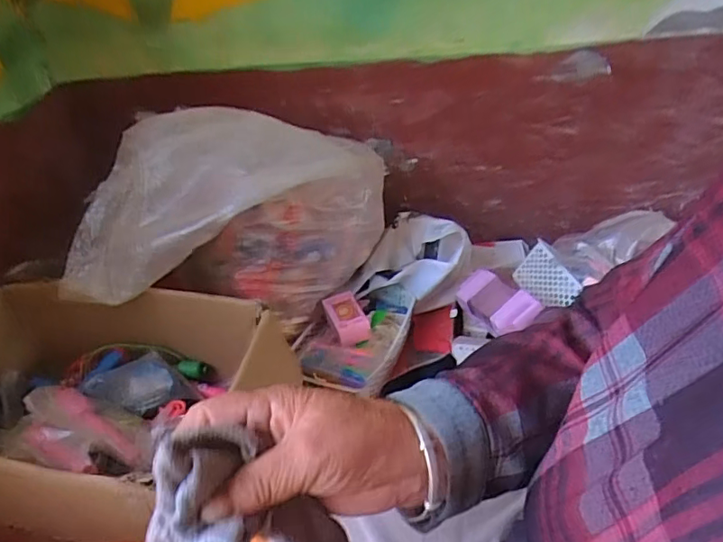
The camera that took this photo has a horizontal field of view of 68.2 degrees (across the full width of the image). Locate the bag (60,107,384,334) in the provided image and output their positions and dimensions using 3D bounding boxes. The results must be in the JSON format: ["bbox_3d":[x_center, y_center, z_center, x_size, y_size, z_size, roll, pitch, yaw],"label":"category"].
[{"bbox_3d":[-0.234,-0.084,0.999,0.559,0.347,0.262,-14,37,-8],"label":"bag"}]

